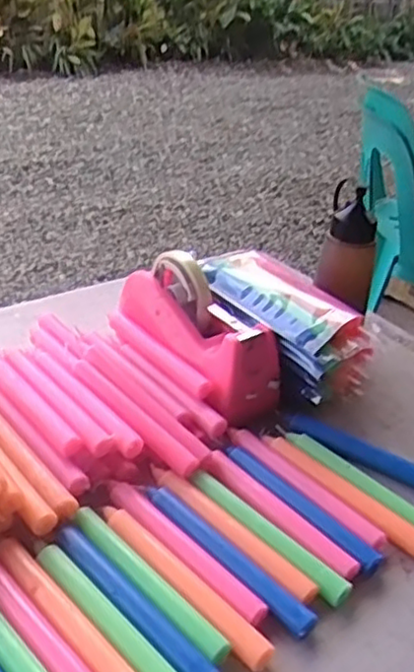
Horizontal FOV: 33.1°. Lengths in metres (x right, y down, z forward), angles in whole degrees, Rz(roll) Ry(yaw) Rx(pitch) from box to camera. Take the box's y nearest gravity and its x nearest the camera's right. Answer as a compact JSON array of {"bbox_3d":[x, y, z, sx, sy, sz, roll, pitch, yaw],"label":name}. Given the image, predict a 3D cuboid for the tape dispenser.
[{"bbox_3d":[-0.008,-0.008,0.655,0.067,0.080,0.193,-24,58,-37],"label":"tape dispenser"}]

